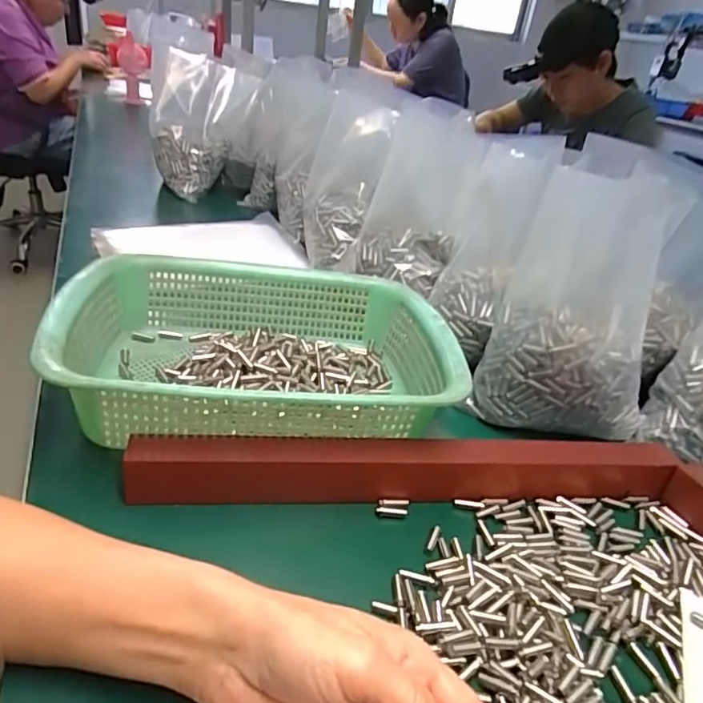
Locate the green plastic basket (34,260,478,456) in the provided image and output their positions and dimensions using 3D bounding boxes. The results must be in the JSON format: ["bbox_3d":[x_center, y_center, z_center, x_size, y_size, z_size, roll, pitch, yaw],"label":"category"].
[{"bbox_3d":[-0.069,-0.003,0.446,0.289,0.087,0.221,0,32,-13],"label":"green plastic basket"}]

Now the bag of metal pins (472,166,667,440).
[{"bbox_3d":[0.199,-0.034,0.460,0.134,0.194,0.112,20,33,19],"label":"bag of metal pins"}]

